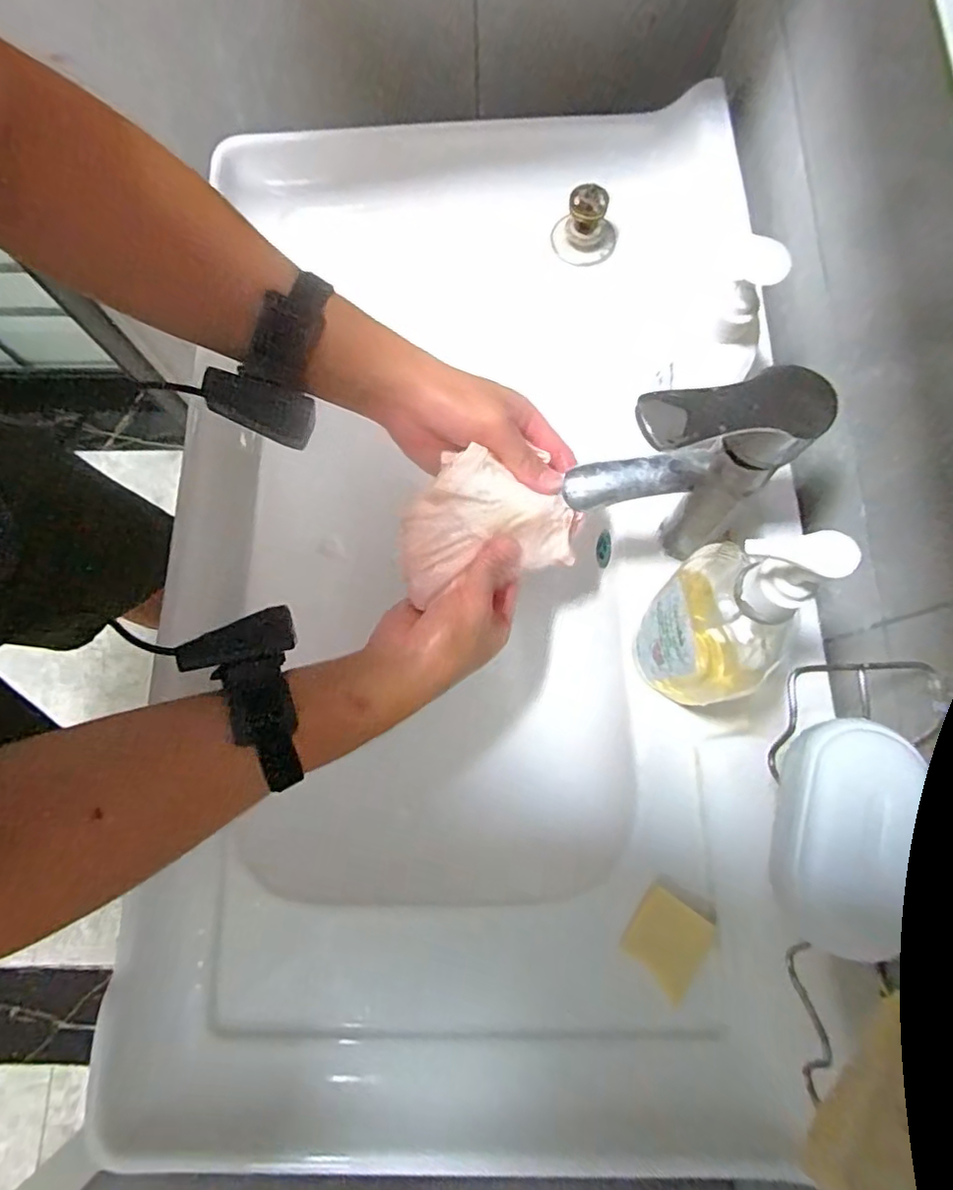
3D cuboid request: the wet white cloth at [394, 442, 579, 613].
[{"bbox_3d":[0.000,-0.054,0.423,0.123,0.054,0.082,-16,77,-3],"label":"wet white cloth"}]

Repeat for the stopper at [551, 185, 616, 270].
[{"bbox_3d":[0.099,-0.337,0.529,0.059,0.055,0.048,9,77,8],"label":"stopper"}]

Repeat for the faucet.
[{"bbox_3d":[0.122,-0.070,0.346,0.129,0.148,0.044,-13,75,2],"label":"faucet"}]

